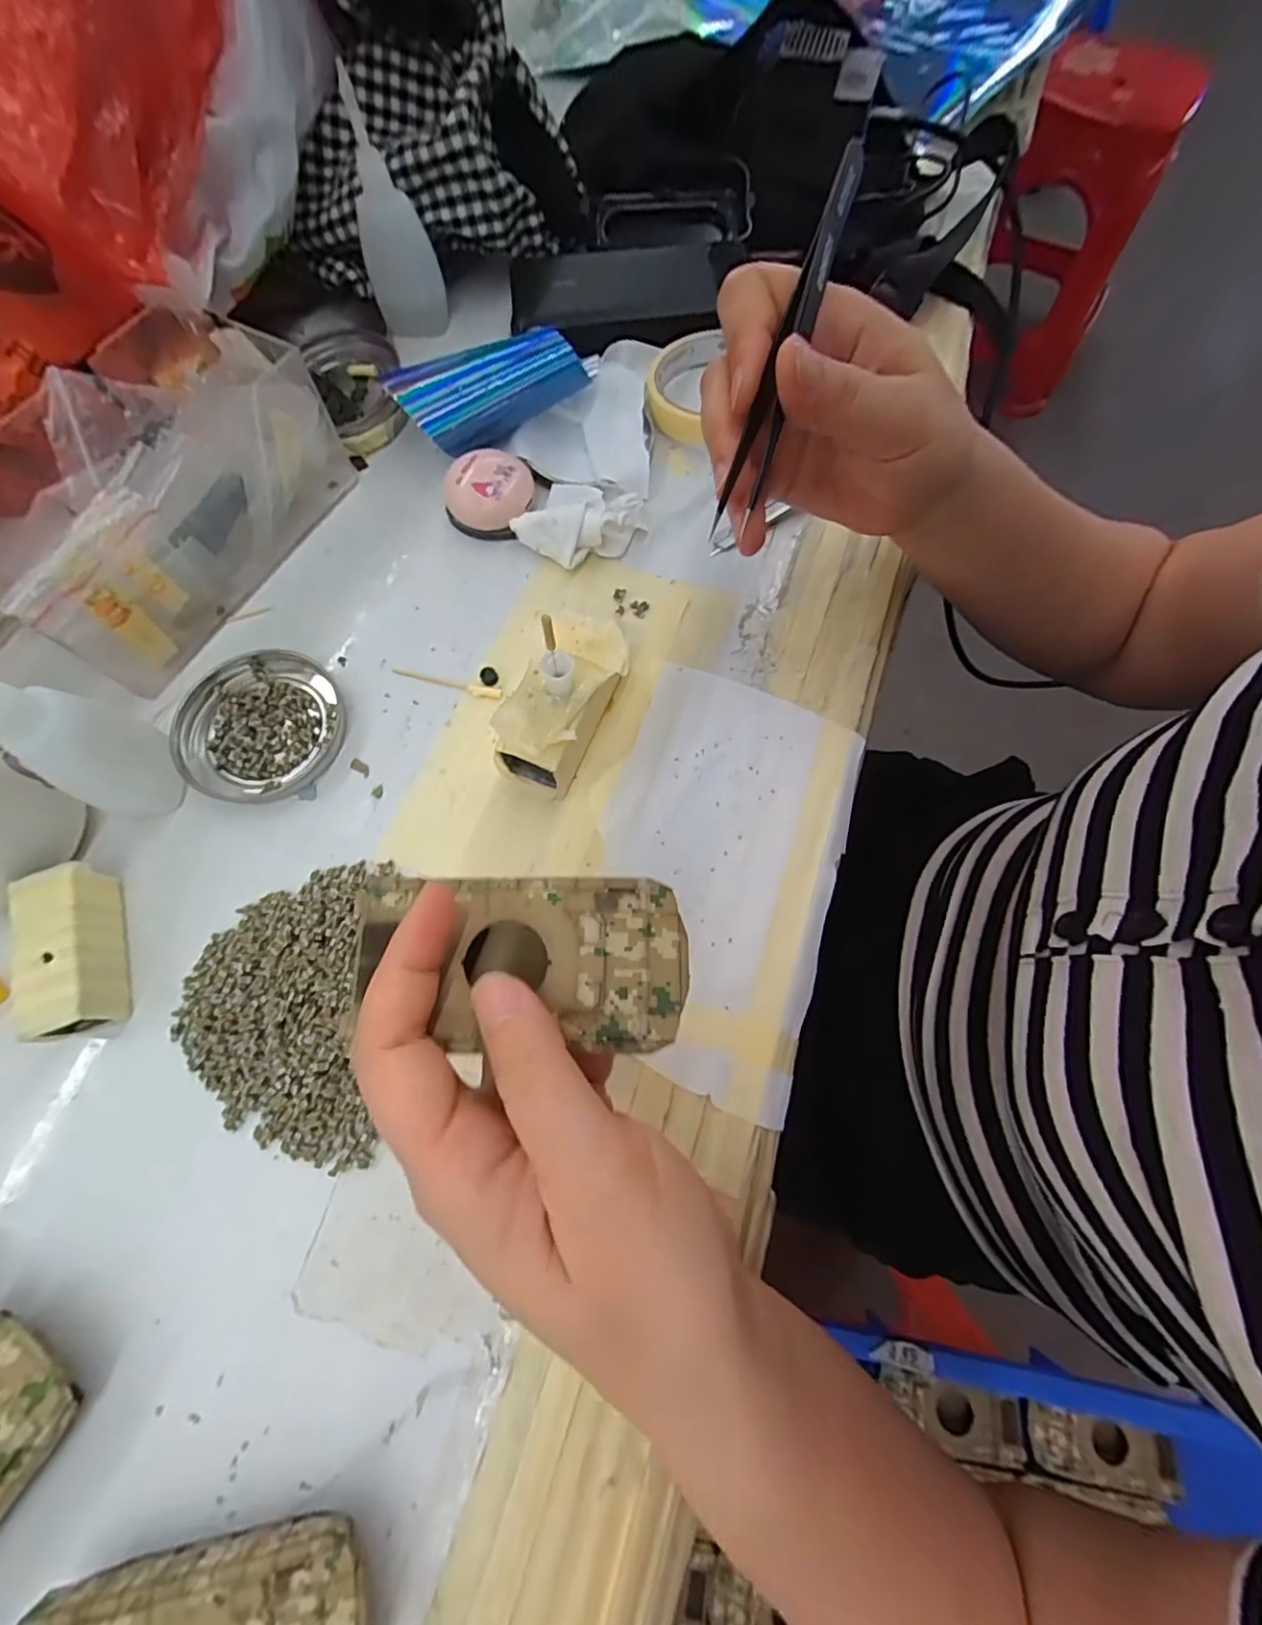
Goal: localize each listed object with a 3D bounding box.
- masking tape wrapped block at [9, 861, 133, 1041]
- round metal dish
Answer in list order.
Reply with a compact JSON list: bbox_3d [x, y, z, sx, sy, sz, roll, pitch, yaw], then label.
[{"bbox_3d":[-0.232,0.059,0.241,0.029,0.025,0.069,-20,73,-7],"label":"masking tape wrapped block"},{"bbox_3d":[-0.183,-0.043,0.286,0.076,0.008,0.076,0,71,-1],"label":"round metal dish"}]

